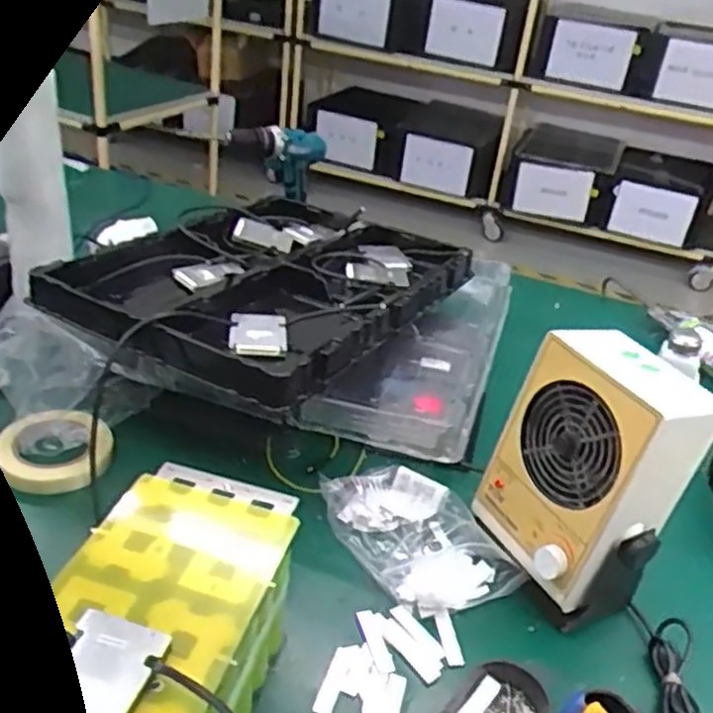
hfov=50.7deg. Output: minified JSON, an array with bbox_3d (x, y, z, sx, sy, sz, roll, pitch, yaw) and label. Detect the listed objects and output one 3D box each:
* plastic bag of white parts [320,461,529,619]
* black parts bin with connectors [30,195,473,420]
[{"bbox_3d":[0.061,0.176,0.772,0.124,0.051,0.208,-15,39,-31],"label":"plastic bag of white parts"},{"bbox_3d":[-0.099,-0.099,0.936,0.341,0.058,0.482,23,36,22],"label":"black parts bin with connectors"}]

